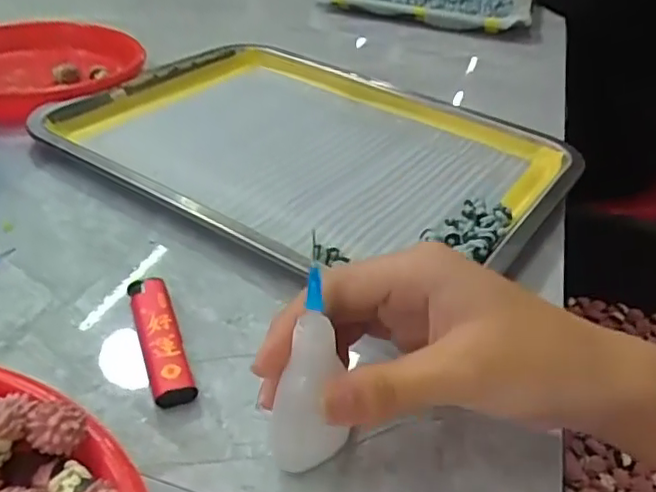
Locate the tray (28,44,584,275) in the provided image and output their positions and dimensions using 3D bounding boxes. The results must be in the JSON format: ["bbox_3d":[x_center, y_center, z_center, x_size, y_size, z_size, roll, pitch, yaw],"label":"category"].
[{"bbox_3d":[-0.013,-0.076,0.441,0.331,0.029,0.250,25,40,25],"label":"tray"}]

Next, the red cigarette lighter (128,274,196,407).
[{"bbox_3d":[-0.080,0.043,0.290,0.018,0.011,0.080,-11,39,-21],"label":"red cigarette lighter"}]

